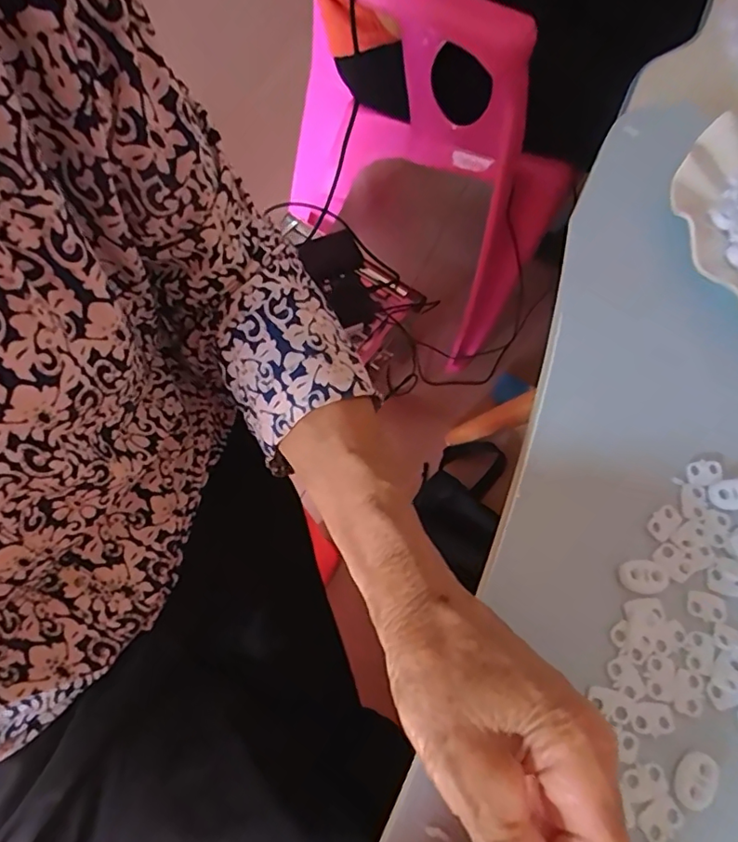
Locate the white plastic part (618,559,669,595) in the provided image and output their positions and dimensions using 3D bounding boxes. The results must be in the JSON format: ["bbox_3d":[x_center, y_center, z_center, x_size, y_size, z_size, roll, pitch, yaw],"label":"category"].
[{"bbox_3d":[0.129,0.073,0.258,0.023,0.004,0.015,8,67,0],"label":"white plastic part"}]

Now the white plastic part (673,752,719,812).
[{"bbox_3d":[0.135,0.148,0.227,0.015,0.004,0.021,32,69,10],"label":"white plastic part"}]

